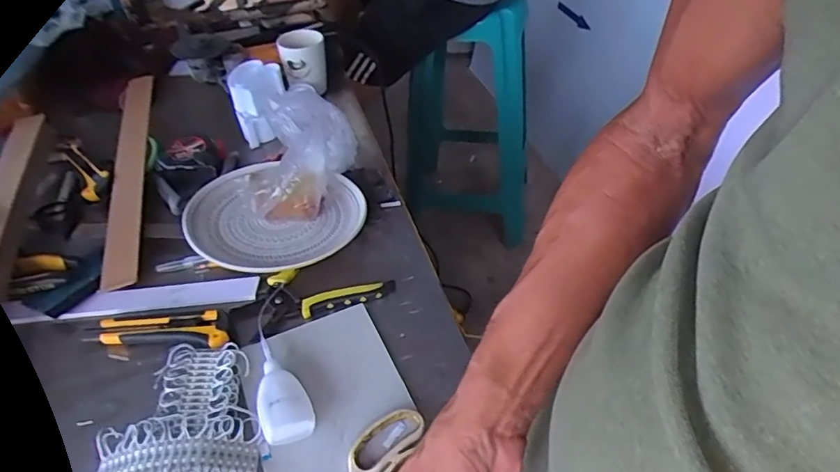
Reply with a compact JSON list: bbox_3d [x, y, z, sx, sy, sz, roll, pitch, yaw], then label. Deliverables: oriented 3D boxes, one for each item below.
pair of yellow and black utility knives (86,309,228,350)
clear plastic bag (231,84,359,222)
[{"bbox_3d":[-0.267,0.093,0.570,0.149,0.020,0.047,2,44,6],"label":"pair of yellow and black utility knives"},{"bbox_3d":[-0.159,-0.111,0.699,0.117,0.084,0.196,13,46,17],"label":"clear plastic bag"}]

